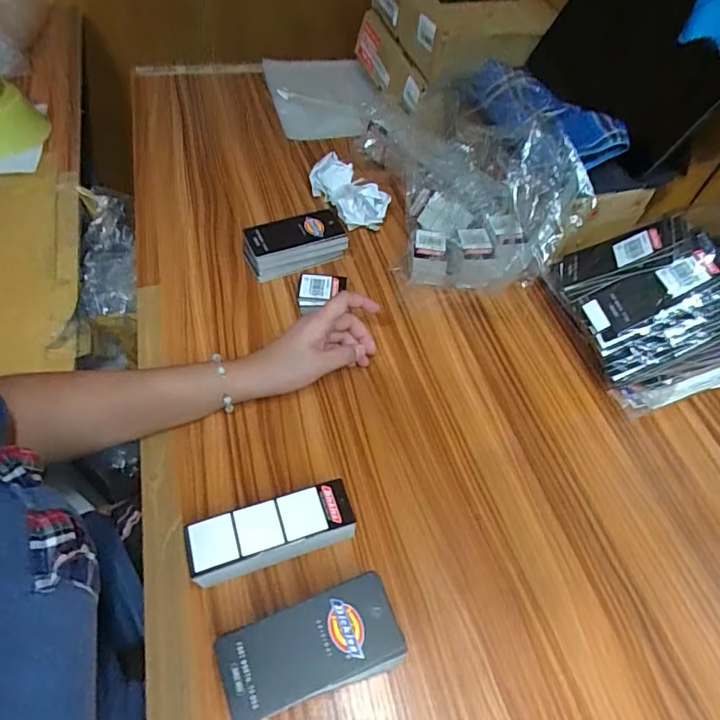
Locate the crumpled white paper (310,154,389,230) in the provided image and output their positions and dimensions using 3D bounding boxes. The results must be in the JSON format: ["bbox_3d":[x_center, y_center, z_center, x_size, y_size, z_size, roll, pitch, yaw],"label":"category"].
[{"bbox_3d":[-0.014,-0.212,0.649,0.060,0.051,0.109,-25,59,-22],"label":"crumpled white paper"}]

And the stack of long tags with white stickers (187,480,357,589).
[{"bbox_3d":[-0.067,0.137,0.392,0.120,0.051,0.040,-13,55,-15],"label":"stack of long tags with white stickers"}]

